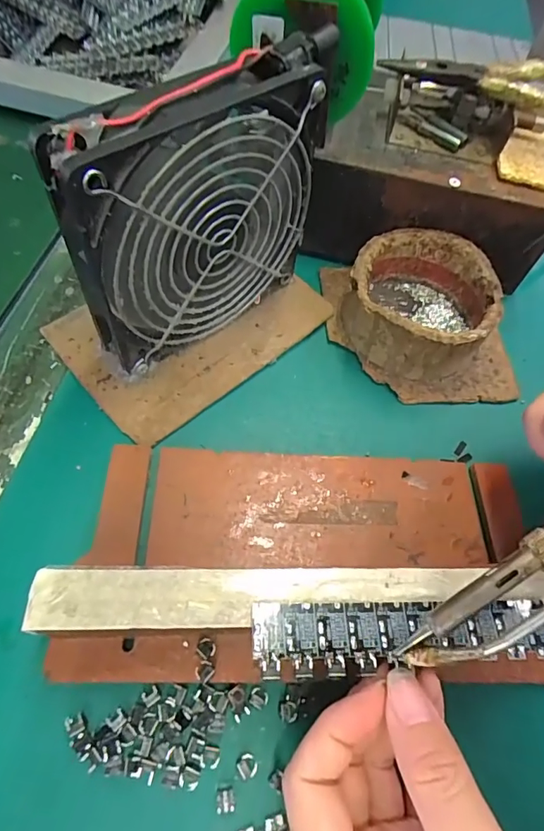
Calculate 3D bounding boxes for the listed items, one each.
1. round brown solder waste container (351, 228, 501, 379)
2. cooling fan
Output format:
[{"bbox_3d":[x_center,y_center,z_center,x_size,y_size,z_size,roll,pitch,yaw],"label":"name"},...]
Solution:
[{"bbox_3d":[0.085,-0.065,0.274,0.079,0.041,0.081,2,60,-3],"label":"round brown solder waste container"},{"bbox_3d":[-0.032,-0.083,0.220,0.122,0.128,0.025,-37,69,-22],"label":"cooling fan"}]

